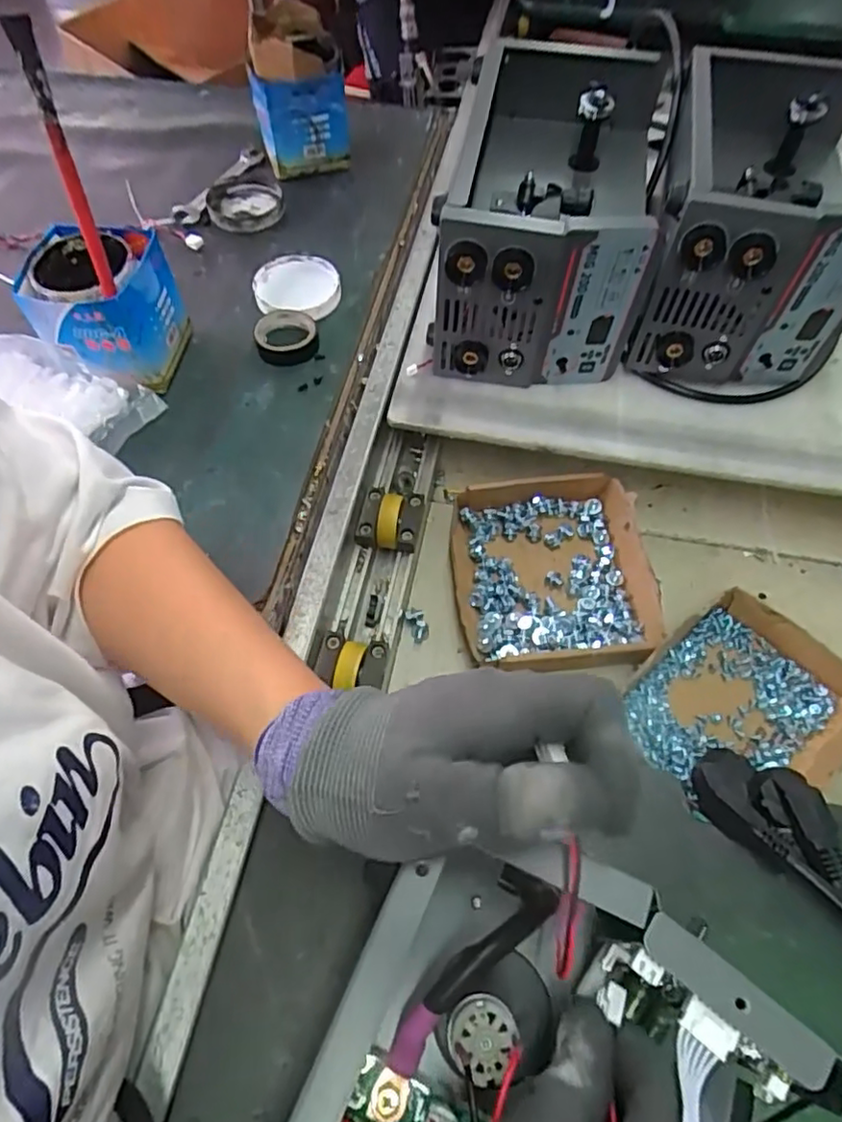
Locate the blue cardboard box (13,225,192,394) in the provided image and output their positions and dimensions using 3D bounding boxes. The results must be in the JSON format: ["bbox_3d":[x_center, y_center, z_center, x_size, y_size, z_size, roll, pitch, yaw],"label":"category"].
[{"bbox_3d":[-0.276,-0.217,0.543,0.099,0.108,0.096,4,61,4],"label":"blue cardboard box"}]

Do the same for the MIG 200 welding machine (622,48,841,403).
[{"bbox_3d":[0.313,-0.324,0.578,0.181,0.159,0.319,16,63,10],"label":"MIG 200 welding machine"}]

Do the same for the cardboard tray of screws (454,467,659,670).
[{"bbox_3d":[0.114,0.009,0.540,0.165,0.026,0.178,-6,61,-2],"label":"cardboard tray of screws"}]

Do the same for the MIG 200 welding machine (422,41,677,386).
[{"bbox_3d":[0.122,-0.326,0.583,0.174,0.156,0.315,10,62,7],"label":"MIG 200 welding machine"}]

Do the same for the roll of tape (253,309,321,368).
[{"bbox_3d":[-0.129,-0.214,0.594,0.058,0.016,0.063,-1,61,1],"label":"roll of tape"}]

